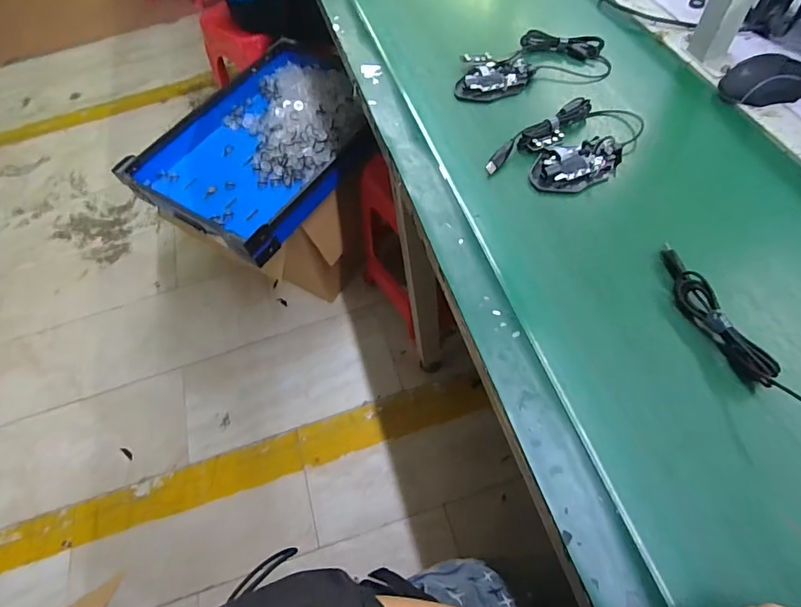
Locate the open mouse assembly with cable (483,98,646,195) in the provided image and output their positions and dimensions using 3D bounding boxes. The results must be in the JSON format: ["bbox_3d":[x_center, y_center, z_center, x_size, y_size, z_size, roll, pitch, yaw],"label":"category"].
[{"bbox_3d":[0.218,-0.198,0.575,0.195,0.032,0.113,-33,62,-12],"label":"open mouse assembly with cable"}]

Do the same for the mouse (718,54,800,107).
[{"bbox_3d":[0.486,-0.294,0.589,0.110,0.039,0.071,-21,60,-5],"label":"mouse"}]

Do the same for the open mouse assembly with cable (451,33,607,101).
[{"bbox_3d":[0.191,-0.359,0.669,0.223,0.025,0.102,-11,60,0],"label":"open mouse assembly with cable"}]

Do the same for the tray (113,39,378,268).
[{"bbox_3d":[-0.325,-0.415,1.137,0.485,0.106,0.625,26,66,19],"label":"tray"}]

